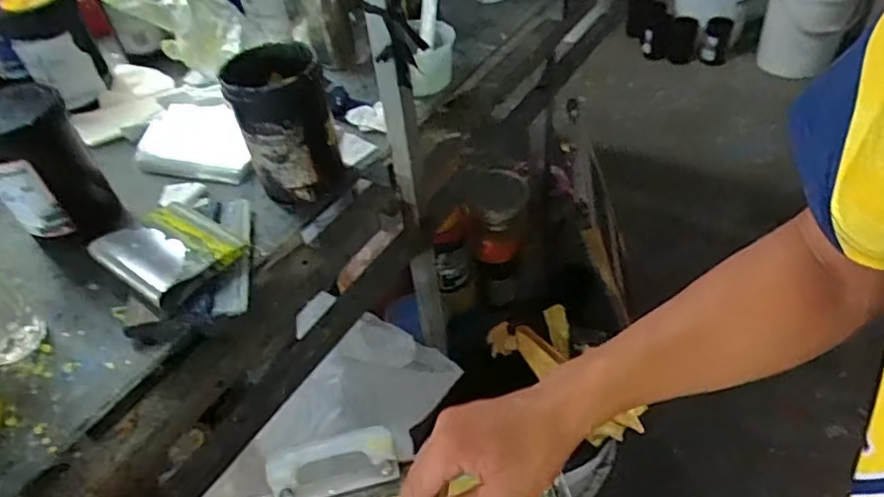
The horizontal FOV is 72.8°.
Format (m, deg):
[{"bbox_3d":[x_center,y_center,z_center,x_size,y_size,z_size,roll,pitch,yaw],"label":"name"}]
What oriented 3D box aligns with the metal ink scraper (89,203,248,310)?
[{"bbox_3d":[-0.287,-0.002,0.622,0.139,0.026,0.102,25,53,30],"label":"metal ink scraper"}]

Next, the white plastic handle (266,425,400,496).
[{"bbox_3d":[-0.101,0.202,0.558,0.116,0.054,0.009,-13,-1,-9],"label":"white plastic handle"}]

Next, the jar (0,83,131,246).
[{"bbox_3d":[-0.440,-0.088,0.658,0.098,0.160,0.087,-28,47,-20],"label":"jar"}]

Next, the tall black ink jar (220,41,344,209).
[{"bbox_3d":[-0.176,-0.142,0.676,0.094,0.157,0.109,-17,45,-10],"label":"tall black ink jar"}]

